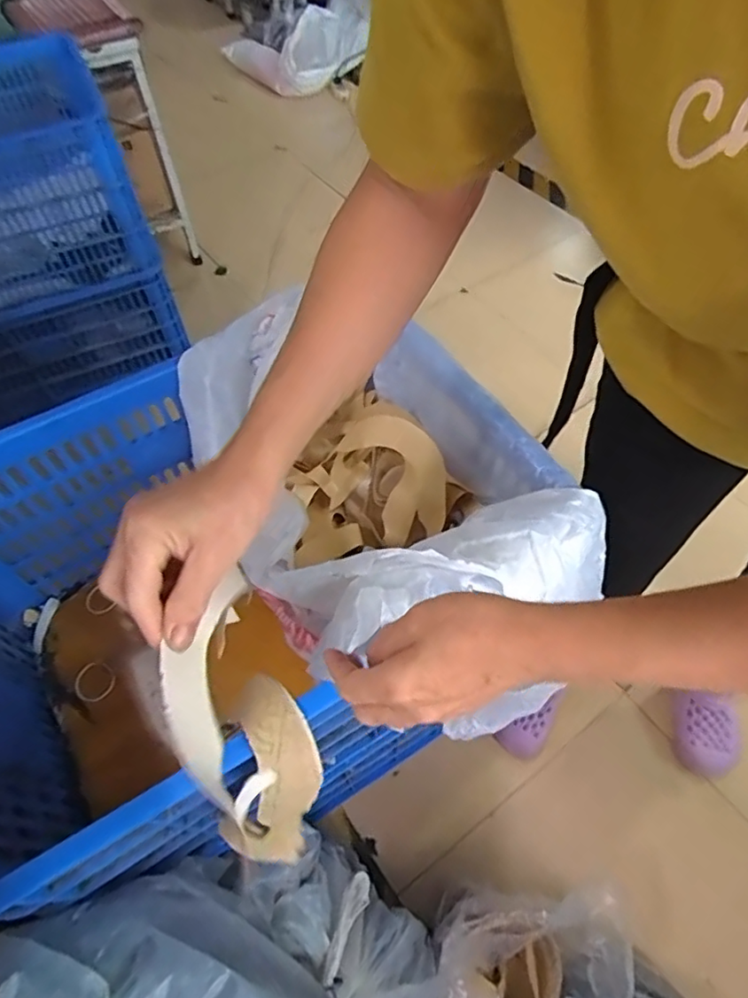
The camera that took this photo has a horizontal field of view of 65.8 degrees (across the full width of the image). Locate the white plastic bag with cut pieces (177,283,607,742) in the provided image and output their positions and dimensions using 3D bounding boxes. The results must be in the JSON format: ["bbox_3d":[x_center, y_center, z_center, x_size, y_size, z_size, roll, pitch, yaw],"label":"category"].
[{"bbox_3d":[0.002,-0.018,0.589,0.276,0.199,0.443,-26,60,-14],"label":"white plastic bag with cut pieces"}]

